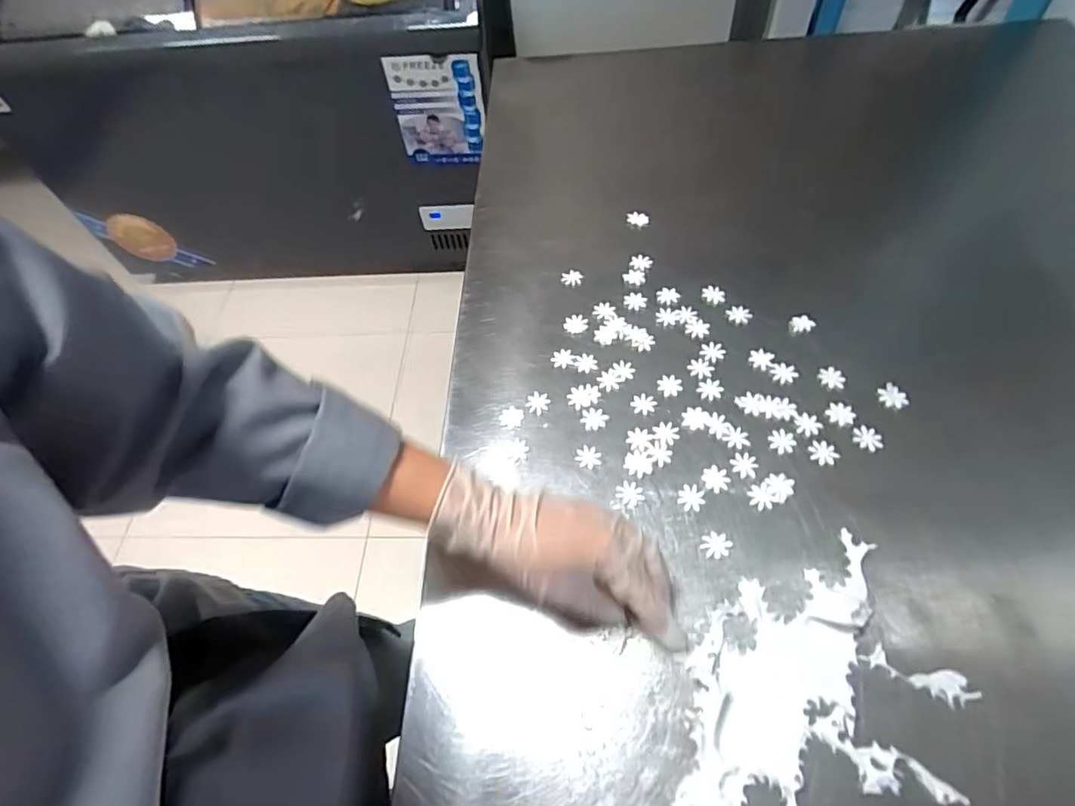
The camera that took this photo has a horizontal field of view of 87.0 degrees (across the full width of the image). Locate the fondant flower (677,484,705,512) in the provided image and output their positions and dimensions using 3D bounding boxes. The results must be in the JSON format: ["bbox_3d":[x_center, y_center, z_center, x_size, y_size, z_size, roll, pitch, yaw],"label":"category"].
[{"bbox_3d":[0.122,0.075,0.448,0.020,0.004,0.021,-2,57,4],"label":"fondant flower"}]

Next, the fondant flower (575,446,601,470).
[{"bbox_3d":[0.042,0.045,0.476,0.020,0.004,0.021,-2,57,4],"label":"fondant flower"}]

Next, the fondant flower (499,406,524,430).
[{"bbox_3d":[-0.023,0.012,0.503,0.021,0.004,0.020,22,62,18],"label":"fondant flower"}]

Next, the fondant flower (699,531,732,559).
[{"bbox_3d":[0.134,0.107,0.426,0.021,0.004,0.020,-2,57,4],"label":"fondant flower"}]

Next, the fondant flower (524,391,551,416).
[{"bbox_3d":[0.000,0.000,0.509,0.021,0.004,0.022,-2,57,4],"label":"fondant flower"}]

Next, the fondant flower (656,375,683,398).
[{"bbox_3d":[0.118,-0.016,0.505,0.020,0.004,0.021,-2,57,4],"label":"fondant flower"}]

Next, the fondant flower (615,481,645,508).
[{"bbox_3d":[0.074,0.072,0.454,0.020,0.004,0.022,-2,57,4],"label":"fondant flower"}]

